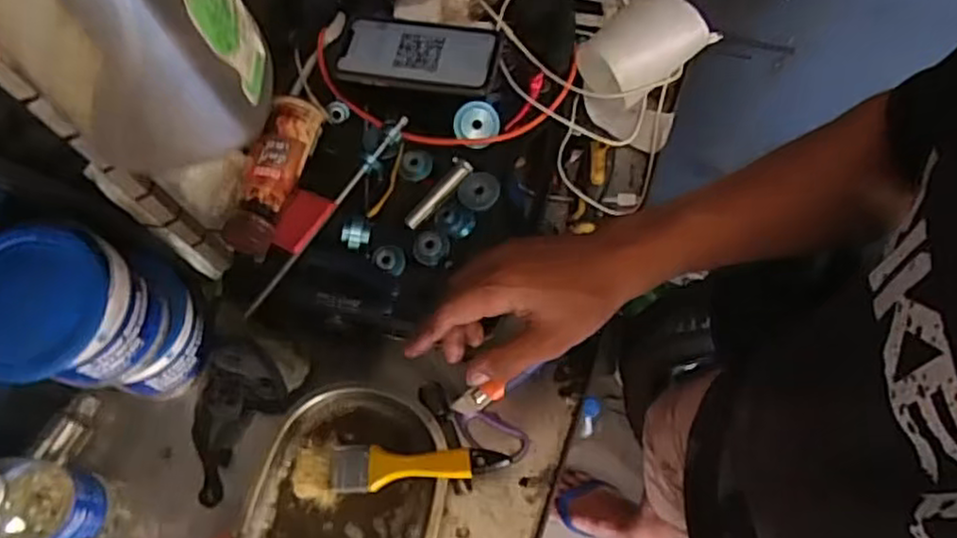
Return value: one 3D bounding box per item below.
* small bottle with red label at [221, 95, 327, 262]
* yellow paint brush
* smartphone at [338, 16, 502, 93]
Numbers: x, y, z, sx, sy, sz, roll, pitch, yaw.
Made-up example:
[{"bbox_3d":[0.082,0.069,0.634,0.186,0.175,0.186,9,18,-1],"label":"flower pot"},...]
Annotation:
[{"bbox_3d":[-0.180,-0.083,0.617,0.044,0.046,0.148,14,68,7],"label":"small bottle with red label"},{"bbox_3d":[-0.064,0.162,0.566,0.173,0.012,0.044,-6,80,8],"label":"yellow paint brush"},{"bbox_3d":[-0.058,-0.203,0.662,0.148,0.013,0.078,8,67,4],"label":"smartphone"}]

